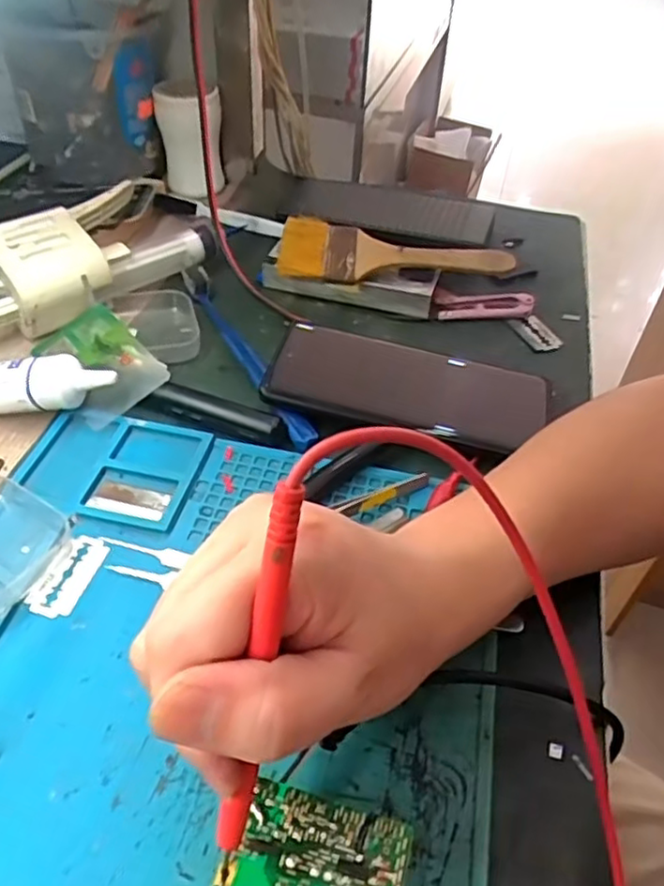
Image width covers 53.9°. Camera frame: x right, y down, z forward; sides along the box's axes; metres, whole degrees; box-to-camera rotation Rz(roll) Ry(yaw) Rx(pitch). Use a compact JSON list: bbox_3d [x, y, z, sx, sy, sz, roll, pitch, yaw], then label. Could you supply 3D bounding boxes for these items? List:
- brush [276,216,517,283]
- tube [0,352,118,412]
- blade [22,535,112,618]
[{"bbox_3d":[0.045,-0.133,0.462,0.161,0.013,0.061,8,51,4],"label":"brush"},{"bbox_3d":[-0.181,-0.030,0.363,0.122,0.020,0.030,-5,76,6],"label":"tube"},{"bbox_3d":[-0.120,0.060,0.299,0.022,0.004,0.041,17,46,11],"label":"blade"}]

